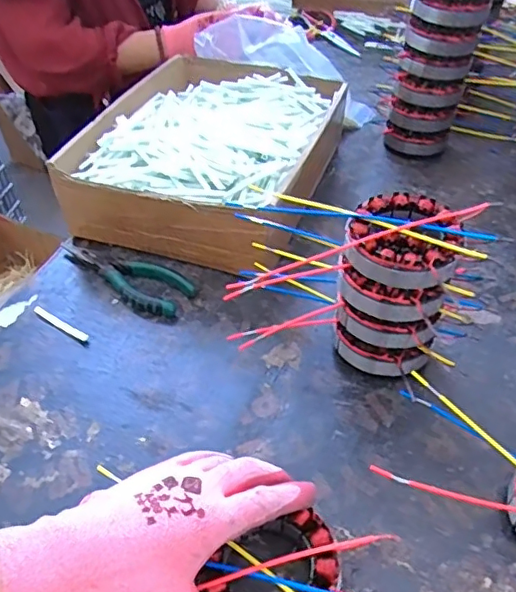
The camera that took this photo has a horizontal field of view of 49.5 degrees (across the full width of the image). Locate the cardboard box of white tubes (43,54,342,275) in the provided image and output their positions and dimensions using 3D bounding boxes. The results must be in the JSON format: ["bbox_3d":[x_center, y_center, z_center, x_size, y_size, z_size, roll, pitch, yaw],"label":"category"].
[{"bbox_3d":[-0.043,-0.175,0.665,0.236,0.102,0.339,12,45,14],"label":"cardboard box of white tubes"}]

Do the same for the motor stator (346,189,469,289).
[{"bbox_3d":[0.112,-0.044,0.428,0.082,0.030,0.083,15,46,17],"label":"motor stator"}]

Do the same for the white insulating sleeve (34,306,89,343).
[{"bbox_3d":[-0.185,0.026,0.525,0.069,0.004,0.009,25,49,25],"label":"white insulating sleeve"}]

